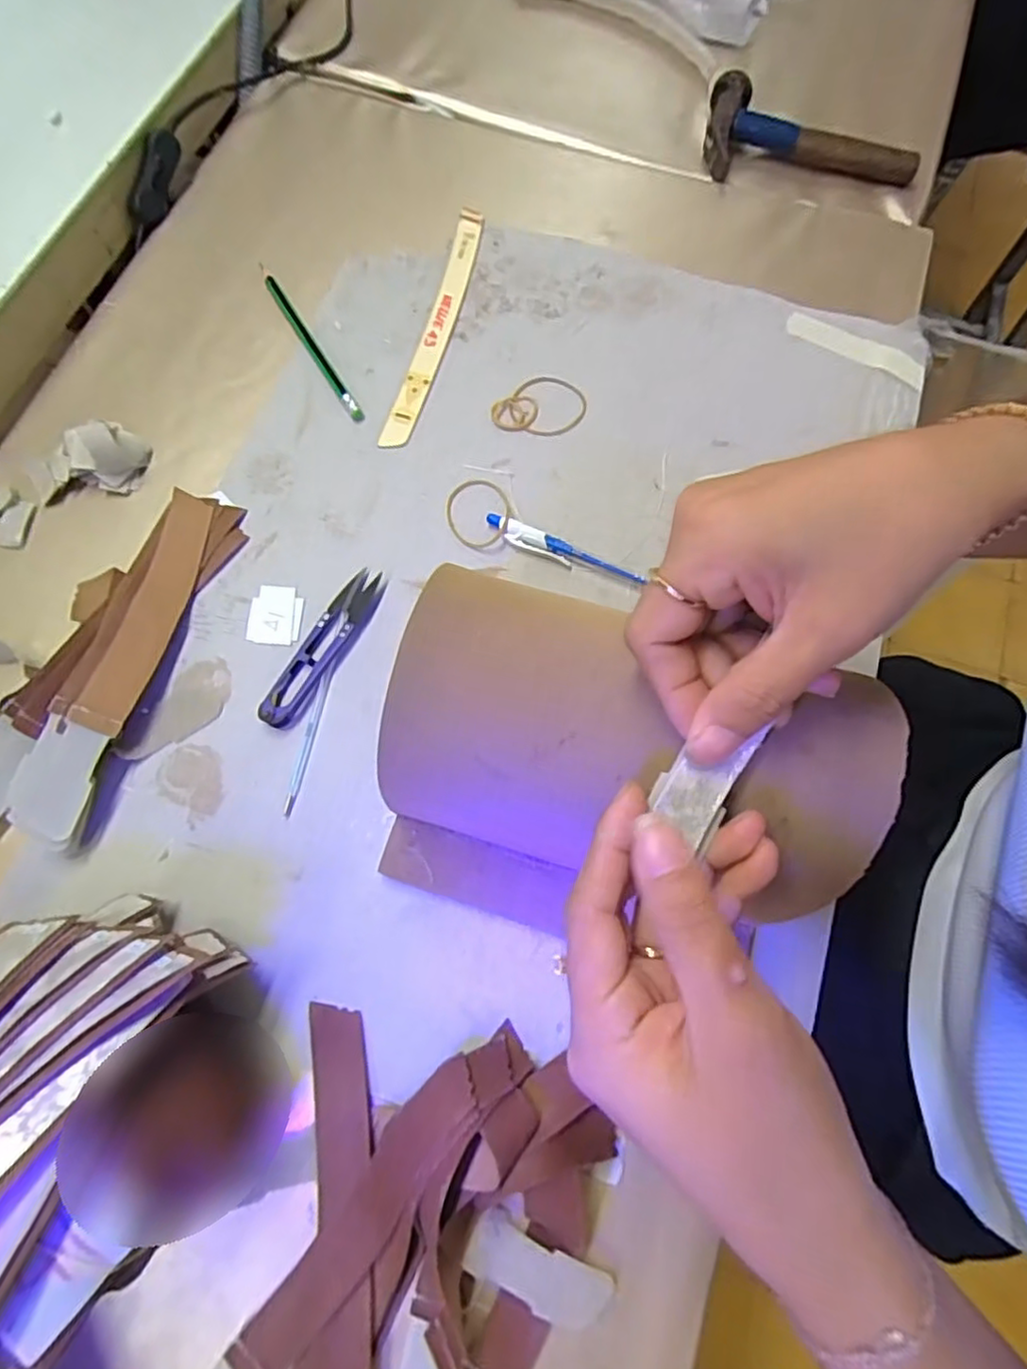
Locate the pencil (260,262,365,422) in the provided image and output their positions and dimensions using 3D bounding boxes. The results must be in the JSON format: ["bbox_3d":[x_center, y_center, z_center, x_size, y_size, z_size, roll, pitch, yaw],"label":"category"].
[{"bbox_3d":[-0.136,-0.227,0.429,0.010,0.004,0.143,-30,75,-10],"label":"pencil"}]

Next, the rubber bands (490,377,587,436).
[{"bbox_3d":[0.017,-0.181,0.420,0.059,0.004,0.045,9,72,2],"label":"rubber bands"}]

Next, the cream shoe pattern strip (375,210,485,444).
[{"bbox_3d":[-0.050,-0.245,0.438,0.020,0.004,0.205,13,73,3],"label":"cream shoe pattern strip"}]

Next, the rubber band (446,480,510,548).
[{"bbox_3d":[-0.022,-0.105,0.394,0.038,0.008,0.046,-11,68,3],"label":"rubber band"}]

